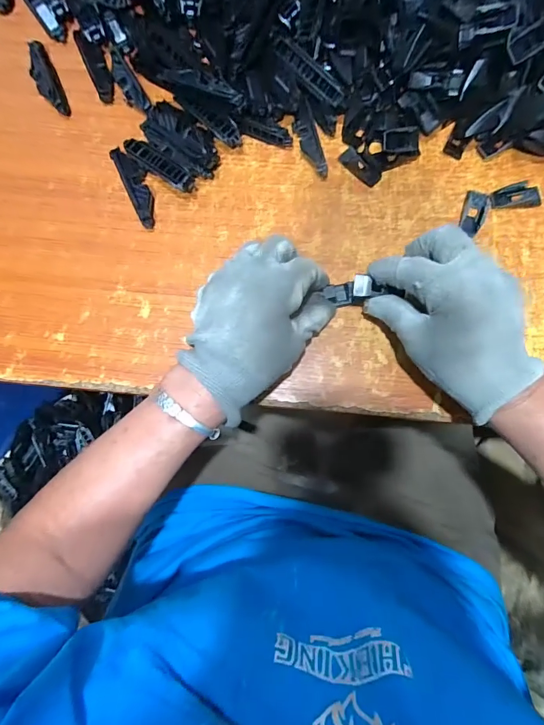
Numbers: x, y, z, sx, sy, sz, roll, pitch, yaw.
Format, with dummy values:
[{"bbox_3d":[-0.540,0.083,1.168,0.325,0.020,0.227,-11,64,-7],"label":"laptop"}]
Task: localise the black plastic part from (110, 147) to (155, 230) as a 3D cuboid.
[{"bbox_3d":[-0.122,-0.160,0.356,0.022,0.017,0.078,-25,81,-1],"label":"black plastic part"}]

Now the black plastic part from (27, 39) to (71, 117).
[{"bbox_3d":[-0.215,-0.269,0.371,0.021,0.019,0.070,-23,81,-1],"label":"black plastic part"}]

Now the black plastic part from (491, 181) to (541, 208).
[{"bbox_3d":[0.214,-0.147,0.343,0.042,0.006,0.023,-9,81,2],"label":"black plastic part"}]

